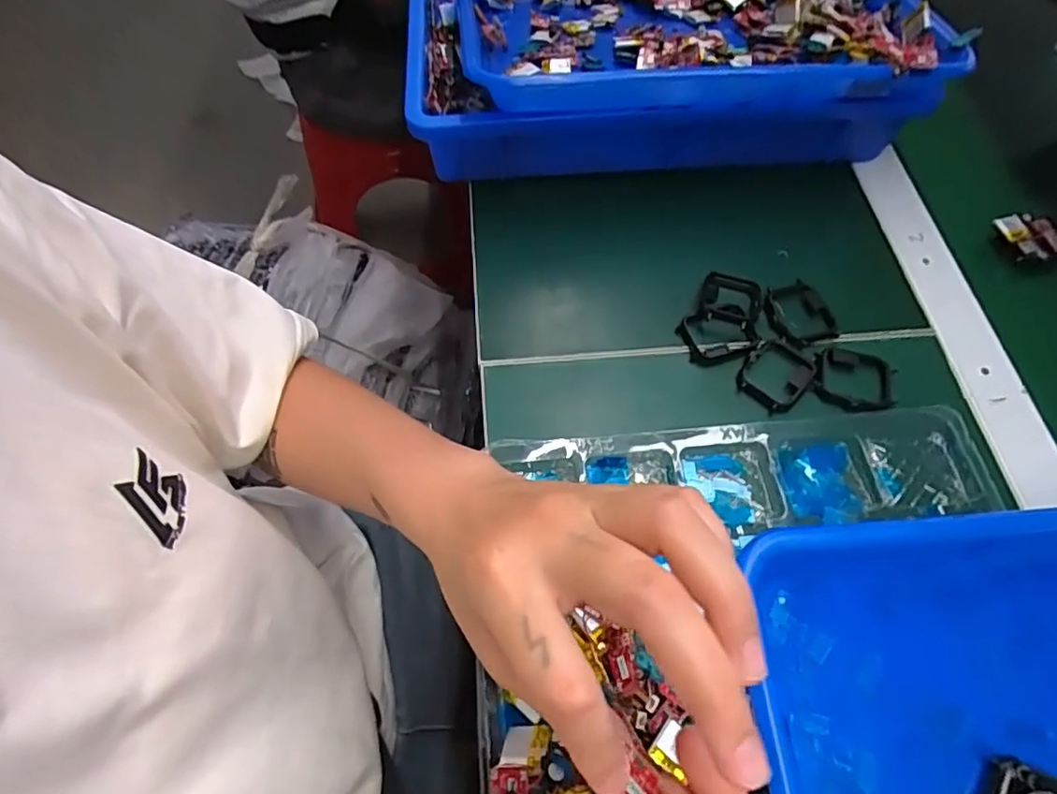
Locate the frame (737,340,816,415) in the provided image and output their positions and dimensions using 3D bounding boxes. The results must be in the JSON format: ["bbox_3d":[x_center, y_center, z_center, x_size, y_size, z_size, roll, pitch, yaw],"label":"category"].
[{"bbox_3d":[0.149,-0.014,0.360,0.036,0.004,0.047,38,67,17],"label":"frame"}]

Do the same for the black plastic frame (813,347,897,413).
[{"bbox_3d":[0.199,-0.011,0.364,0.050,0.010,0.042,9,62,3],"label":"black plastic frame"}]

